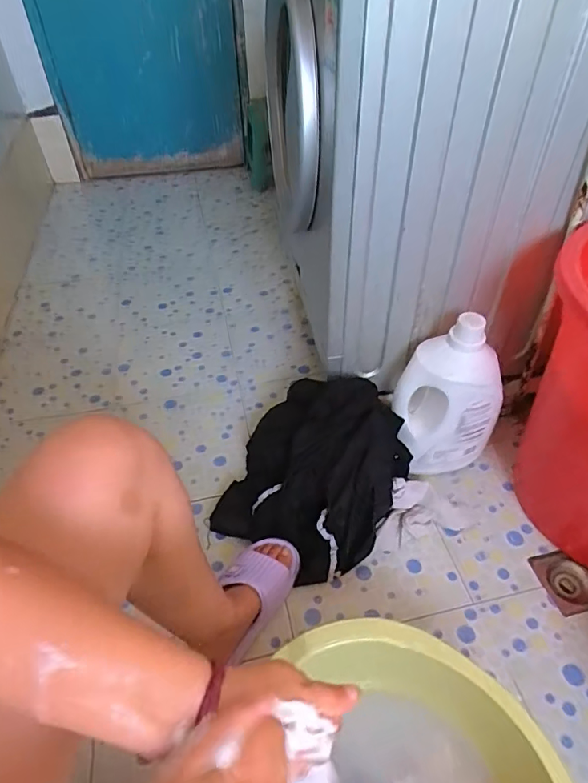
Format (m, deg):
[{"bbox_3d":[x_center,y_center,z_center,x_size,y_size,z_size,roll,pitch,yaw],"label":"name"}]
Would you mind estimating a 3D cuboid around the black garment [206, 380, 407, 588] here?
[{"bbox_3d":[0.029,0.133,0.863,0.295,0.175,0.299,22,48,23],"label":"black garment"}]

